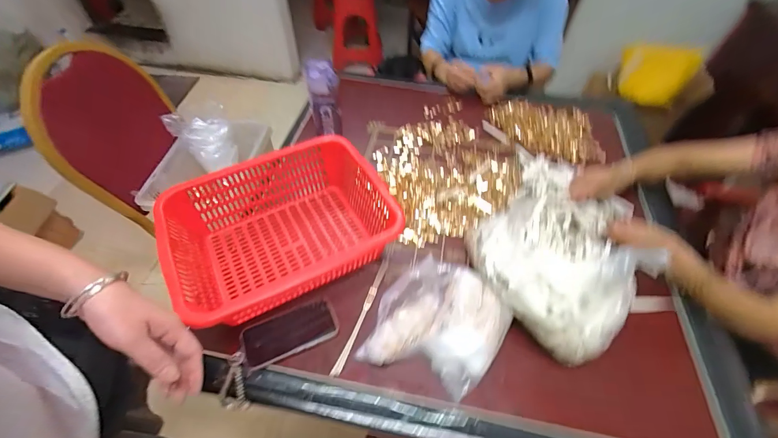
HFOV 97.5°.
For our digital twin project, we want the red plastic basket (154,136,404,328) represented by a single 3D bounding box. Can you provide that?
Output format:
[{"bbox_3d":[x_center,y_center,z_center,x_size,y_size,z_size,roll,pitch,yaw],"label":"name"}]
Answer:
[{"bbox_3d":[-0.197,0.019,0.659,0.384,0.124,0.299,-24,57,-19],"label":"red plastic basket"}]

